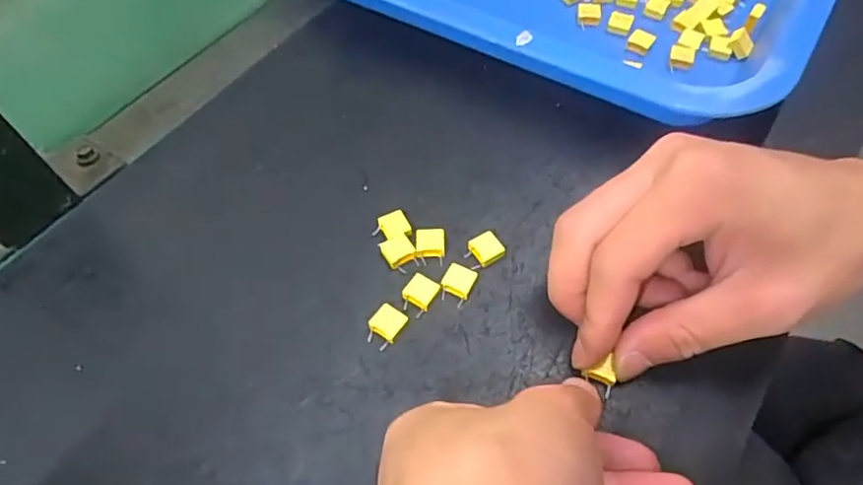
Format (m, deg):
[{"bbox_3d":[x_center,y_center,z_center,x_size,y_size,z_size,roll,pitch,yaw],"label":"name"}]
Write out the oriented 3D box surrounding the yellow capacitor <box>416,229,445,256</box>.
[{"bbox_3d":[-0.001,0.000,0.266,0.013,0.004,0.012,-1,57,2],"label":"yellow capacitor"}]

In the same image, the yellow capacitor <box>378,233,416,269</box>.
[{"bbox_3d":[-0.016,0.003,0.265,0.013,0.004,0.014,-24,60,-13],"label":"yellow capacitor"}]

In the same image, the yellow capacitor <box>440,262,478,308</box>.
[{"bbox_3d":[0.012,0.019,0.254,0.013,0.006,0.017,21,61,15],"label":"yellow capacitor"}]

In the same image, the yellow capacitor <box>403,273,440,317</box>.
[{"bbox_3d":[-0.005,0.023,0.252,0.013,0.006,0.017,29,63,19],"label":"yellow capacitor"}]

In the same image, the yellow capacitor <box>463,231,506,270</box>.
[{"bbox_3d":[0.025,0.004,0.263,0.017,0.006,0.015,-29,61,-15],"label":"yellow capacitor"}]

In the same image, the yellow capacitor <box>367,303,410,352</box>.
[{"bbox_3d":[-0.020,0.036,0.245,0.013,0.006,0.017,34,65,21],"label":"yellow capacitor"}]

